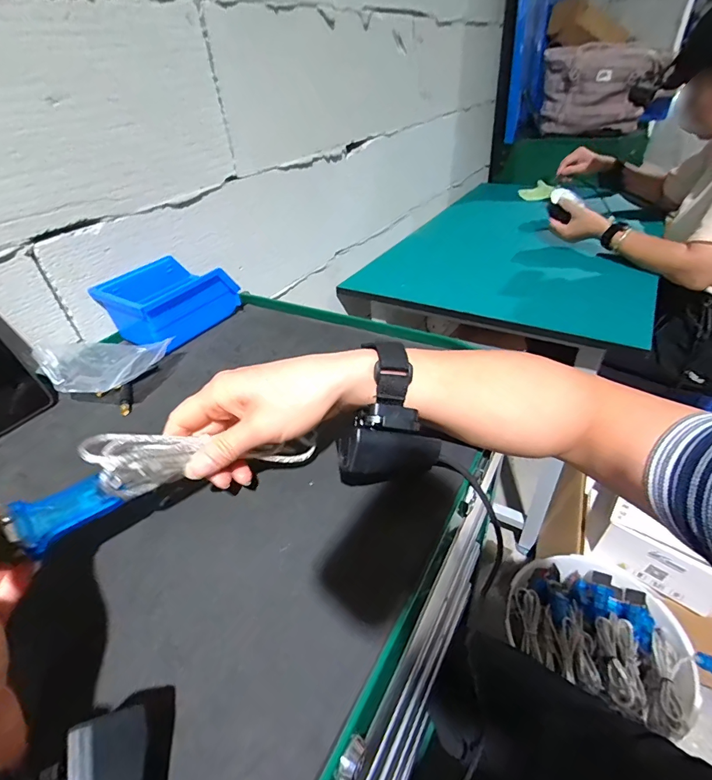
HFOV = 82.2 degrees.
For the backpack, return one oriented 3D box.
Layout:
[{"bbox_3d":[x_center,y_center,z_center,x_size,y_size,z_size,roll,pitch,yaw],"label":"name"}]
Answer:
[{"bbox_3d":[0.818,-1.010,1.376,0.206,0.241,0.419,-20,43,-19],"label":"backpack"}]

